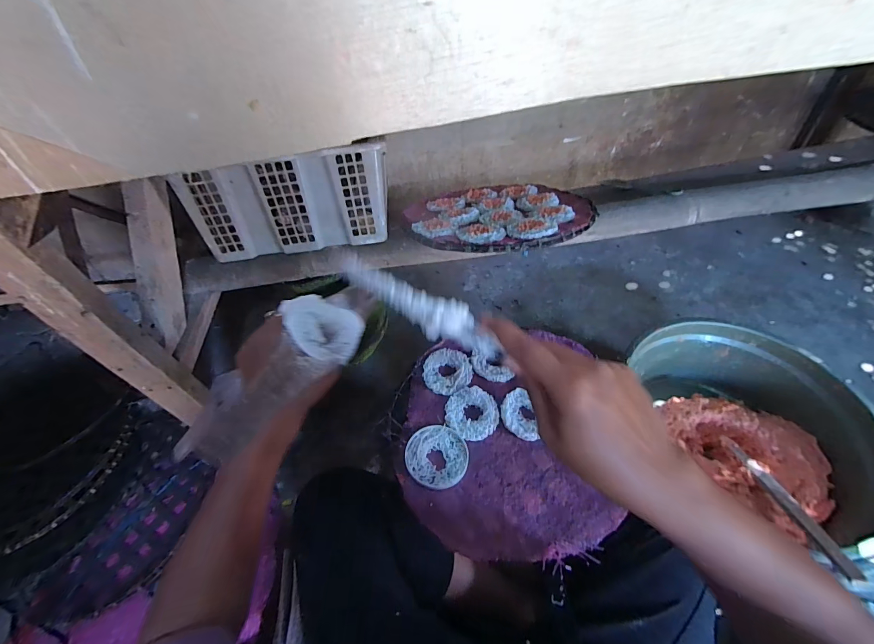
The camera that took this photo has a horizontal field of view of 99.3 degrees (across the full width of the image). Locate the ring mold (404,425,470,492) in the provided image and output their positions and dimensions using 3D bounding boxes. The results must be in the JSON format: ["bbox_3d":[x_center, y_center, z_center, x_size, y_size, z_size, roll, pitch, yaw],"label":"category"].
[{"bbox_3d":[0.000,0.187,0.522,0.088,0.013,0.091,3,50,8],"label":"ring mold"}]

